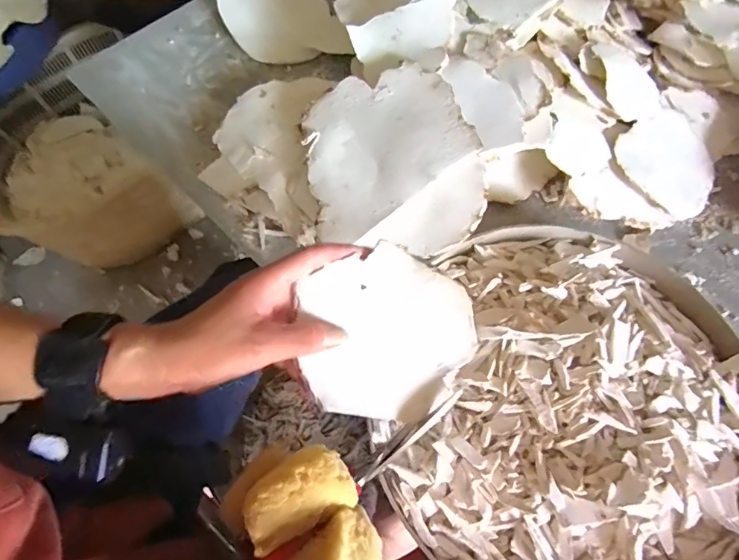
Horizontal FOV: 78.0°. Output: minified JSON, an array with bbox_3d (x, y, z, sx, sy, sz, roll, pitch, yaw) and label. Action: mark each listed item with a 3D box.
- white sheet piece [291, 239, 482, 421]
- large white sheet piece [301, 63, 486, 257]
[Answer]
[{"bbox_3d":[0.011,0.037,0.311,0.116,0.006,0.112,0,80,0],"label":"white sheet piece"},{"bbox_3d":[0.019,-0.110,0.416,0.145,0.037,0.180,-12,68,-3],"label":"large white sheet piece"}]

